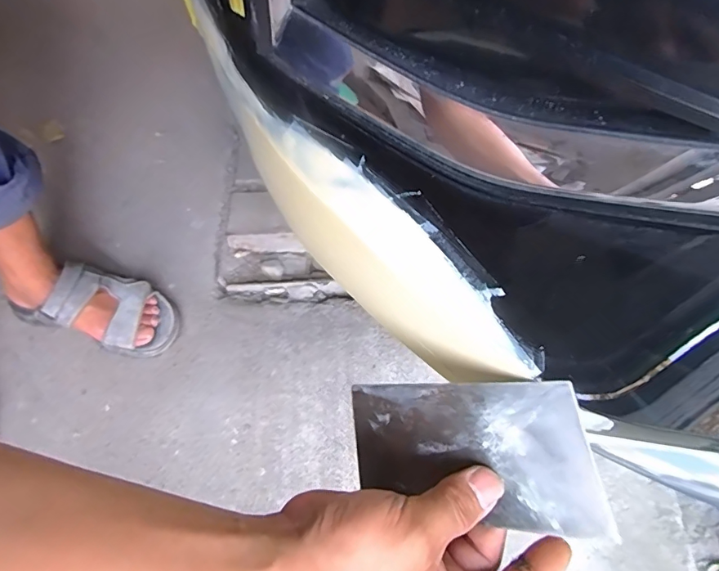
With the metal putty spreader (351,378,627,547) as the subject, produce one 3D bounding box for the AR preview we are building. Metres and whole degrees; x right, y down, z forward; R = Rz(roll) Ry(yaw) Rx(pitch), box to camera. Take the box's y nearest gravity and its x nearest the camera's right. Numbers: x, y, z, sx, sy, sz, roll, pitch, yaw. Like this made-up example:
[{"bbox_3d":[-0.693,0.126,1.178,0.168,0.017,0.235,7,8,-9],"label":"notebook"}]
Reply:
[{"bbox_3d":[0.055,0.090,0.249,0.131,0.004,0.072,-9,83,30],"label":"metal putty spreader"}]

